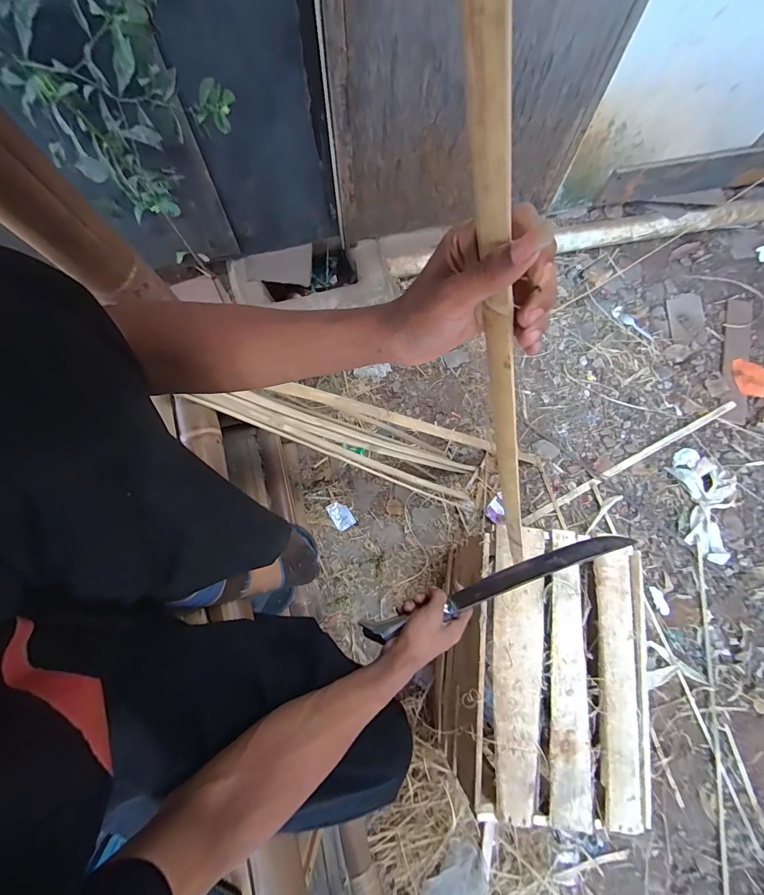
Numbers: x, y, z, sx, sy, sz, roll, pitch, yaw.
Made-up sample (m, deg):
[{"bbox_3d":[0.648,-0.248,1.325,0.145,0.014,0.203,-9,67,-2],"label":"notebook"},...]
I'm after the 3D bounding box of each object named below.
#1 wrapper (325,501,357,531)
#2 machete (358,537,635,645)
[{"bbox_3d":[-0.127,0.208,1.217,0.061,0.008,0.088,-30,77,-10],"label":"wrapper"},{"bbox_3d":[0.166,0.193,0.562,0.398,0.032,0.028,-18,75,-8],"label":"machete"}]

